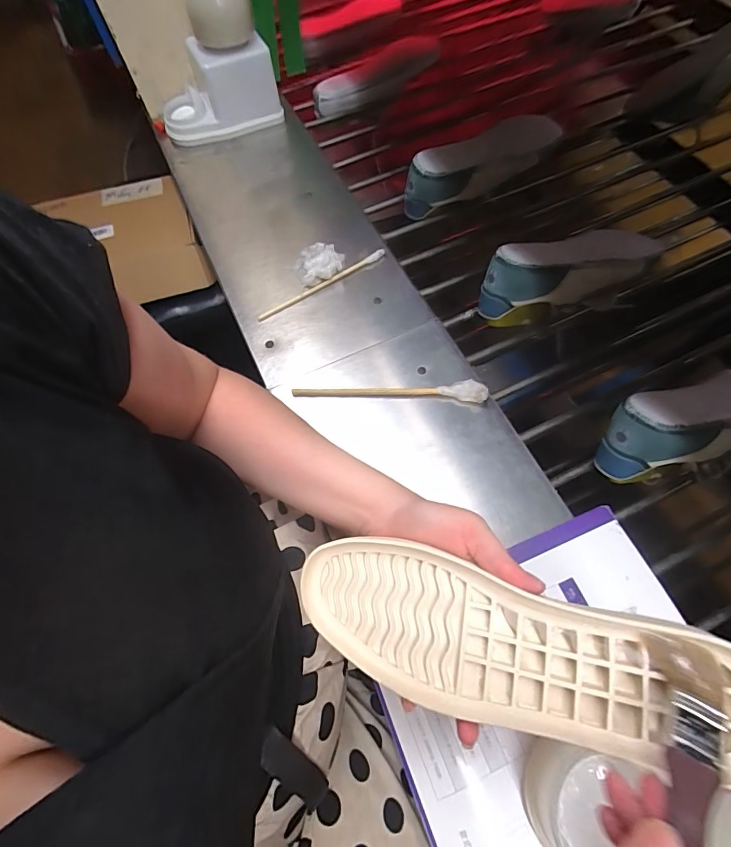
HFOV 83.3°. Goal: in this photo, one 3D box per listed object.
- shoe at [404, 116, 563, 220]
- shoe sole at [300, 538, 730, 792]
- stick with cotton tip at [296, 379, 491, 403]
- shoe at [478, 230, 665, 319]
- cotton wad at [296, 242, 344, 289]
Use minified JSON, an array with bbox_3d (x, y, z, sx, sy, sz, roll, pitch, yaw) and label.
[{"bbox_3d":[0.182,-0.407,0.661,0.254,0.079,0.077,-24,67,-8],"label":"shoe"},{"bbox_3d":[0.082,0.141,0.261,0.274,0.038,0.087,7,63,23],"label":"shoe sole"},{"bbox_3d":[0.027,-0.040,0.482,0.224,0.025,0.021,1,66,3],"label":"stick with cotton tip"},{"bbox_3d":[0.270,-0.201,0.557,0.238,0.101,0.086,-21,67,-7],"label":"shoe"},{"bbox_3d":[-0.060,-0.217,0.555,0.068,0.038,0.051,-19,67,-7],"label":"cotton wad"}]

